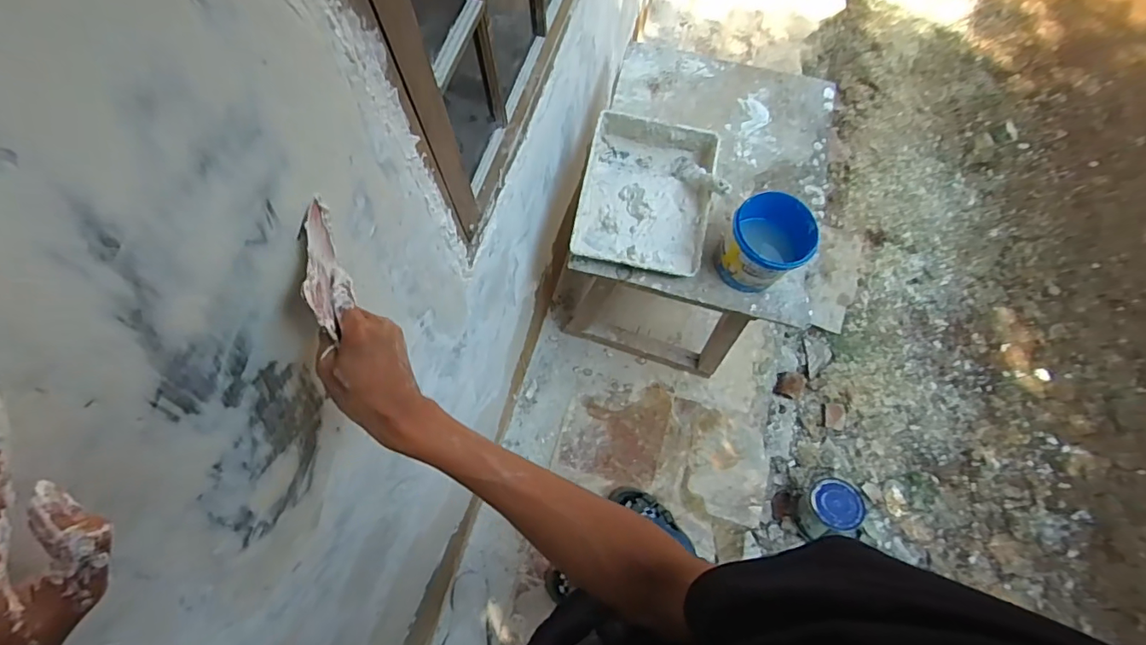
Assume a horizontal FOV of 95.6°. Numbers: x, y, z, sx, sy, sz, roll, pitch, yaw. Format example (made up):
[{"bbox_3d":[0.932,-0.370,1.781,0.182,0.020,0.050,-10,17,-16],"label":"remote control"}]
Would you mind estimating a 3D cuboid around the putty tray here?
[{"bbox_3d":[0.167,-0.281,1.175,0.289,0.103,0.357,9,71,4],"label":"putty tray"}]

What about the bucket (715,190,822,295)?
[{"bbox_3d":[0.397,-0.155,1.079,0.155,0.169,0.151,0,70,1],"label":"bucket"}]

